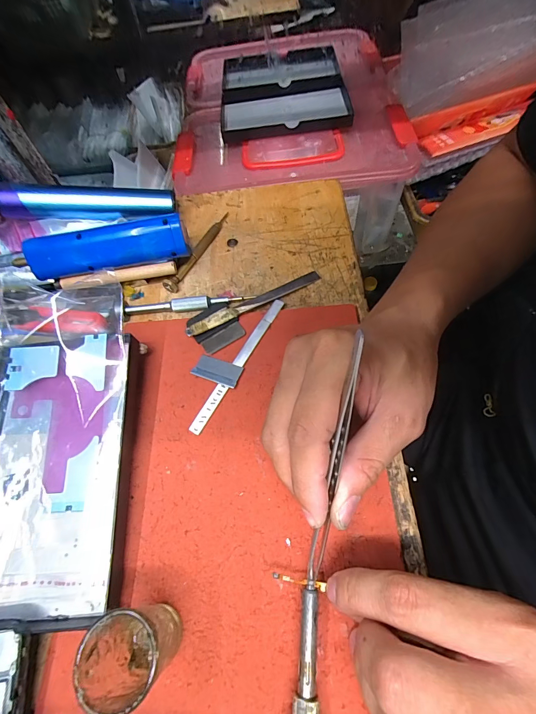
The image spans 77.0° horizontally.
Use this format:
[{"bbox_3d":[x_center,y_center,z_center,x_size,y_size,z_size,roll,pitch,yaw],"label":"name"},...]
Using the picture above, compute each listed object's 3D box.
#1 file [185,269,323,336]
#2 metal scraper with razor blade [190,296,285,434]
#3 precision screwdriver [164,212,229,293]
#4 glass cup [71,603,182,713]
[{"bbox_3d":[-0.011,-0.047,0.286,0.124,0.007,0.015,-27,64,-16],"label":"file"},{"bbox_3d":[-0.032,-0.002,0.261,0.036,0.008,0.124,24,62,13],"label":"metal scraper with razor blade"},{"bbox_3d":[-0.068,-0.105,0.322,0.015,0.007,0.106,21,66,16],"label":"precision screwdriver"},{"bbox_3d":[-0.065,0.143,0.163,0.037,0.043,0.032,-2,62,4],"label":"glass cup"}]

